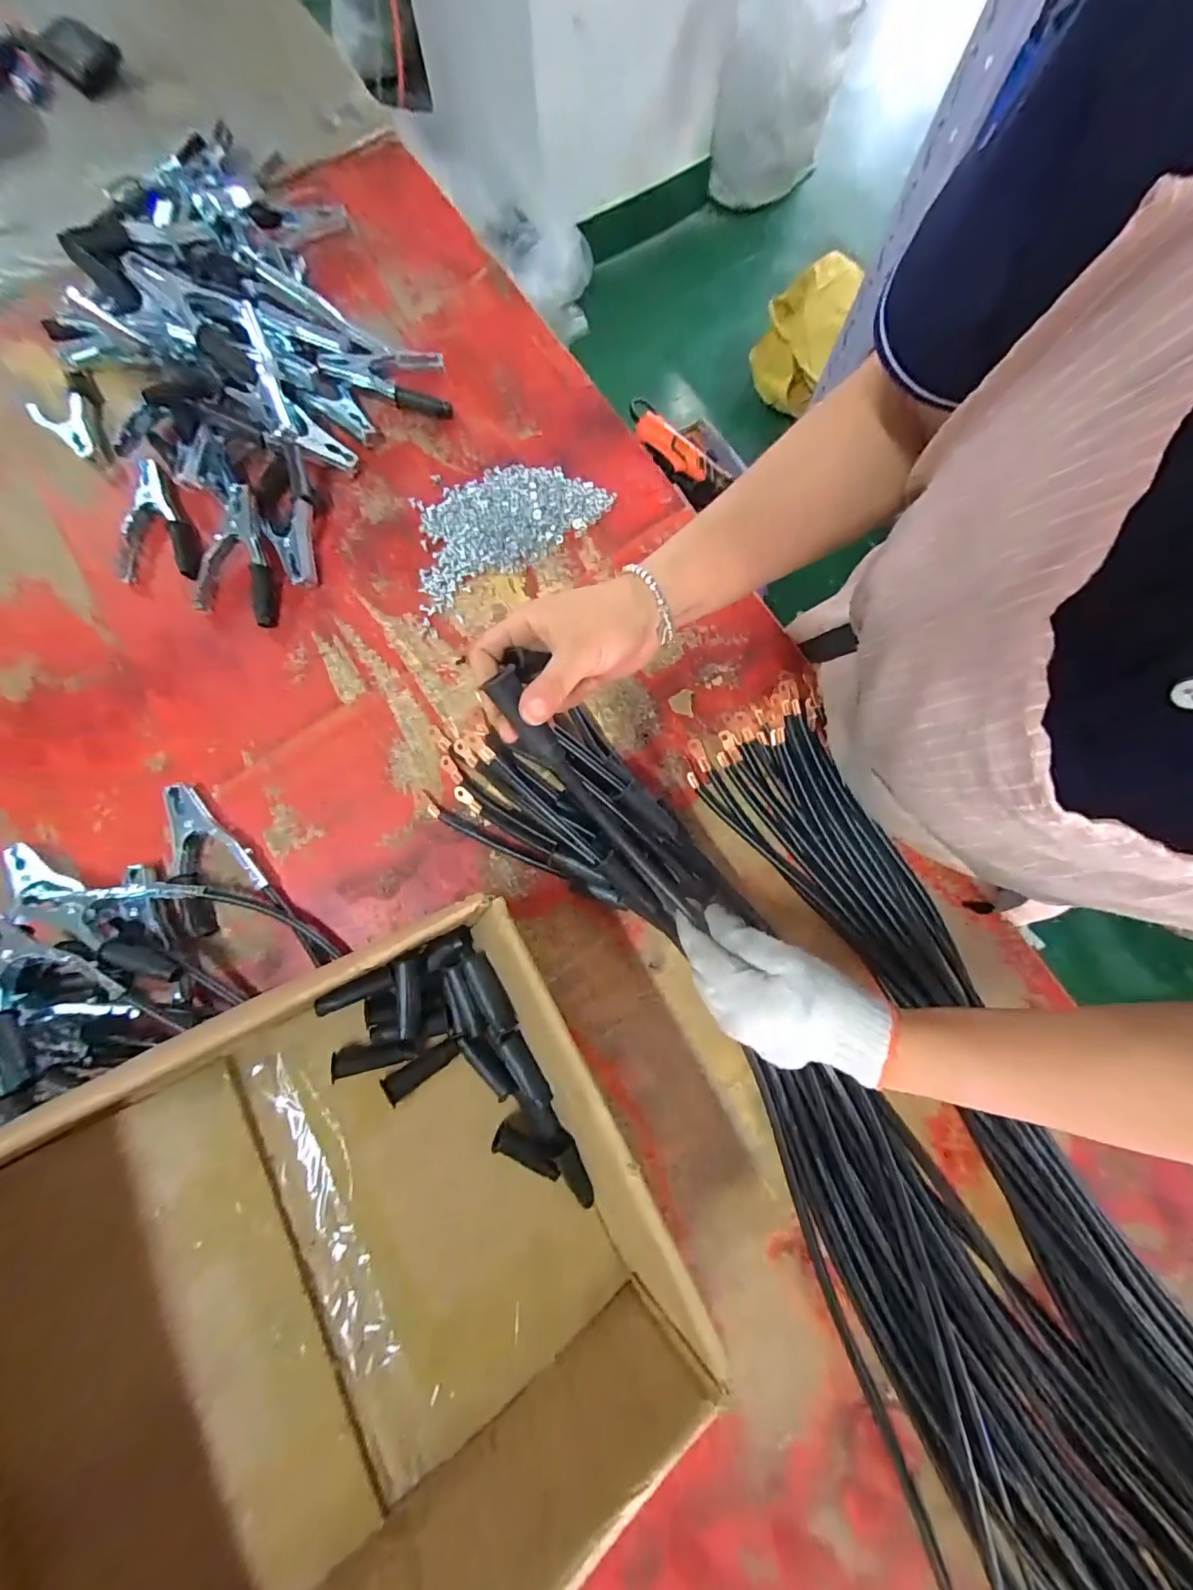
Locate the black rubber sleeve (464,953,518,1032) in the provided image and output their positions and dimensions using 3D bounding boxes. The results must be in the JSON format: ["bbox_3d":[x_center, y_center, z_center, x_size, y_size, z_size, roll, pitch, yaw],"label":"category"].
[{"bbox_3d":[-0.088,0.165,0.428,0.019,0.021,0.066,-28,79,-6],"label":"black rubber sleeve"}]

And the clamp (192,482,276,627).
[{"bbox_3d":[-0.373,-0.255,0.544,0.087,0.039,0.139,11,78,2],"label":"clamp"}]

